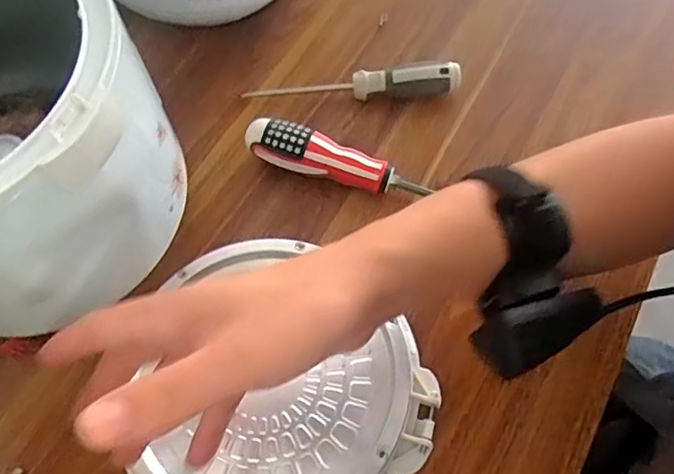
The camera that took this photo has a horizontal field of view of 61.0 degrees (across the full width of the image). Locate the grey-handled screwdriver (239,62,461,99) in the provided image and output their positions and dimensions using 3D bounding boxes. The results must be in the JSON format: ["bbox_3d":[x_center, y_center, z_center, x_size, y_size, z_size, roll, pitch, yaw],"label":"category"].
[{"bbox_3d":[0.014,-0.123,0.470,0.174,0.029,0.018,-4,65,-1],"label":"grey-handled screwdriver"}]

